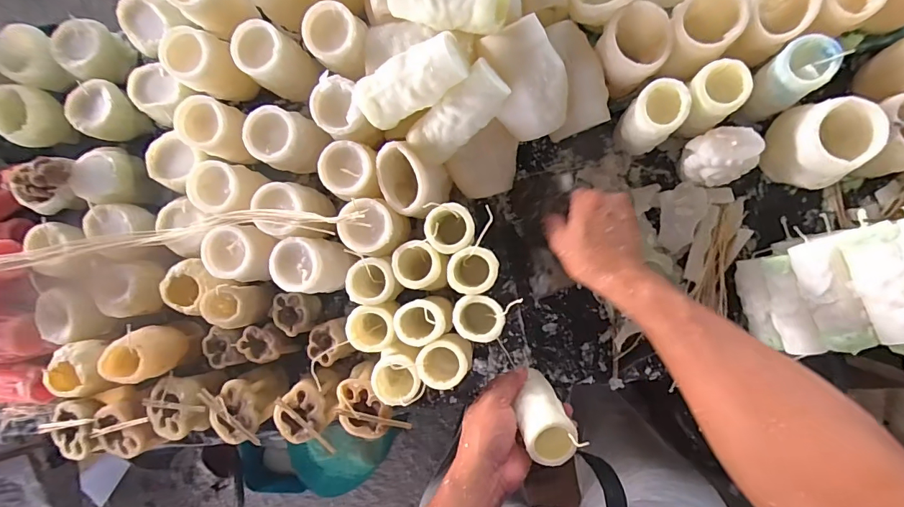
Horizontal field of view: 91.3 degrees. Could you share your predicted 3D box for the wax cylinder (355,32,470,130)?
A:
[{"bbox_3d":[-0.041,-0.170,0.445,0.112,0.042,0.050,-21,89,25],"label":"wax cylinder"}]

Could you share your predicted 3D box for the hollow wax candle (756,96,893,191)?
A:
[{"bbox_3d":[0.363,-0.111,0.451,0.078,0.095,0.073,36,96,5],"label":"hollow wax candle"}]

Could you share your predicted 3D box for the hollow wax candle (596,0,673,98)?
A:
[{"bbox_3d":[0.193,-0.218,0.475,0.066,0.066,0.068,0,92,8],"label":"hollow wax candle"}]

